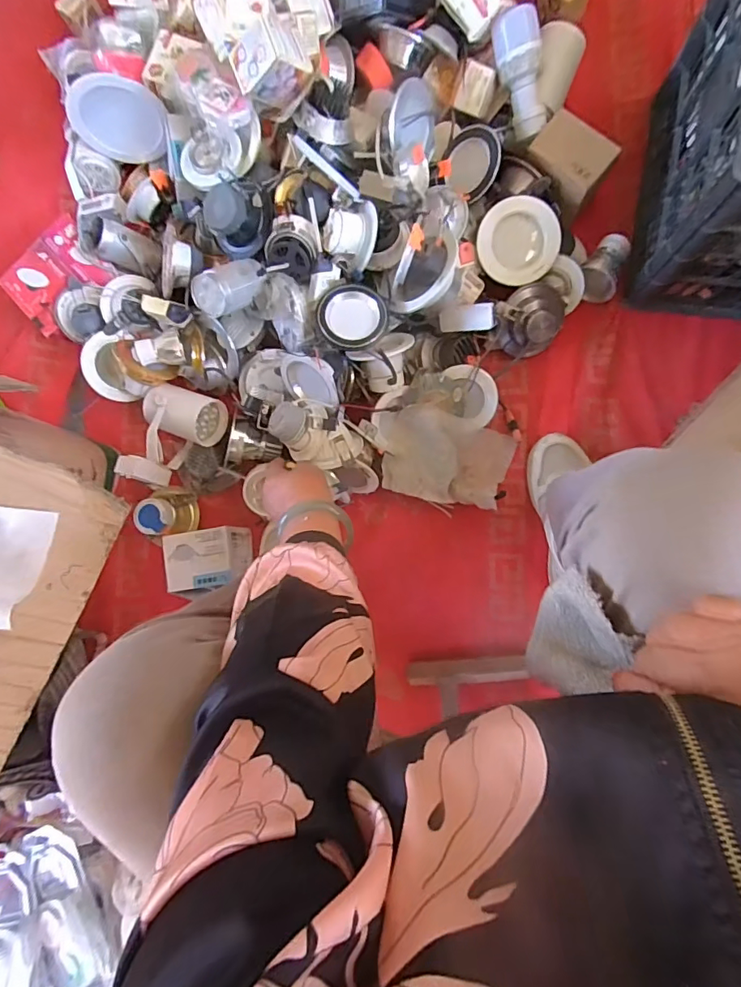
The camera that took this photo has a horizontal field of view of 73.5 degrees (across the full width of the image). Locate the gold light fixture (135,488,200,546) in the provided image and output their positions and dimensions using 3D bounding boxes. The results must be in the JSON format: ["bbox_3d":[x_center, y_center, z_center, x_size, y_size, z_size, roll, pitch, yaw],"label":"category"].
[{"bbox_3d":[-0.313,0.034,0.769,0.079,0.057,0.086,-1,87,6],"label":"gold light fixture"}]

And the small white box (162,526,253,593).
[{"bbox_3d":[-0.233,0.093,0.725,0.107,0.076,0.078,-10,86,6],"label":"small white box"}]

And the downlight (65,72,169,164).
[{"bbox_3d":[-0.365,-0.544,0.722,0.126,0.118,0.033,-4,86,6],"label":"downlight"}]

